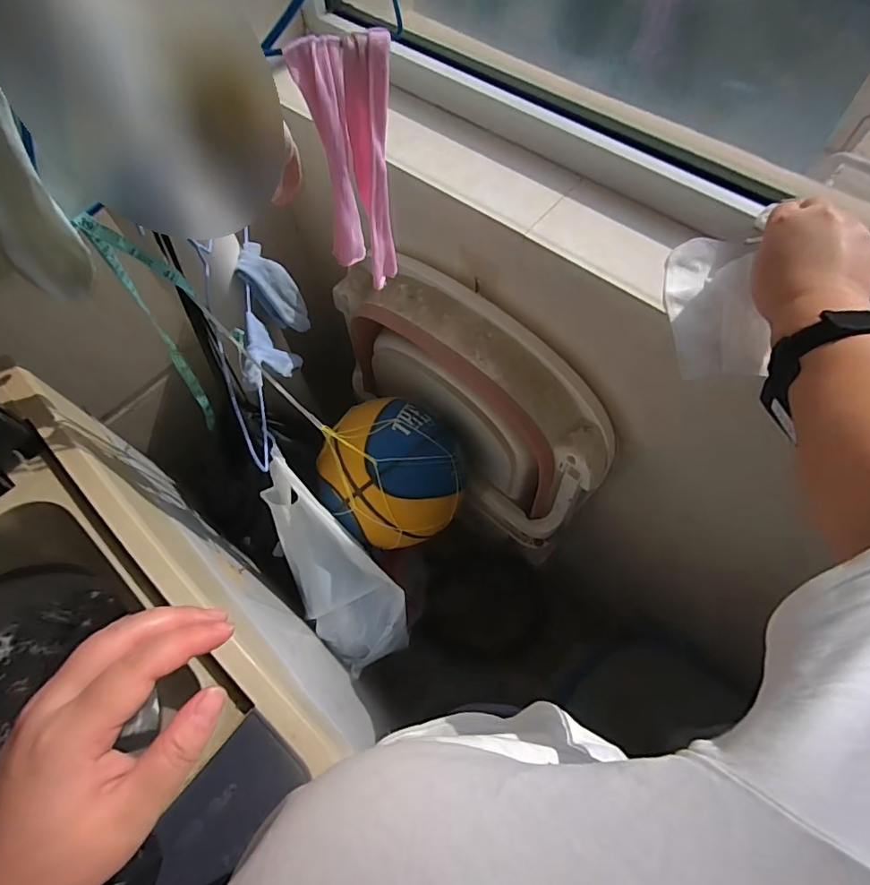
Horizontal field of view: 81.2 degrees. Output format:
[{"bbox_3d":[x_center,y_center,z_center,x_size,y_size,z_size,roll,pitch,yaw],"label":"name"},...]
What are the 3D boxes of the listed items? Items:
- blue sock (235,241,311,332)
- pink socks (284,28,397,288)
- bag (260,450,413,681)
[{"bbox_3d":[-0.207,-0.194,0.664,0.032,0.127,0.052,16,63,37],"label":"blue sock"},{"bbox_3d":[-0.059,-0.208,0.418,0.067,0.194,0.057,-6,63,0],"label":"pink socks"},{"bbox_3d":[-0.151,0.173,0.728,0.136,0.375,0.101,-28,20,-11],"label":"bag"}]

